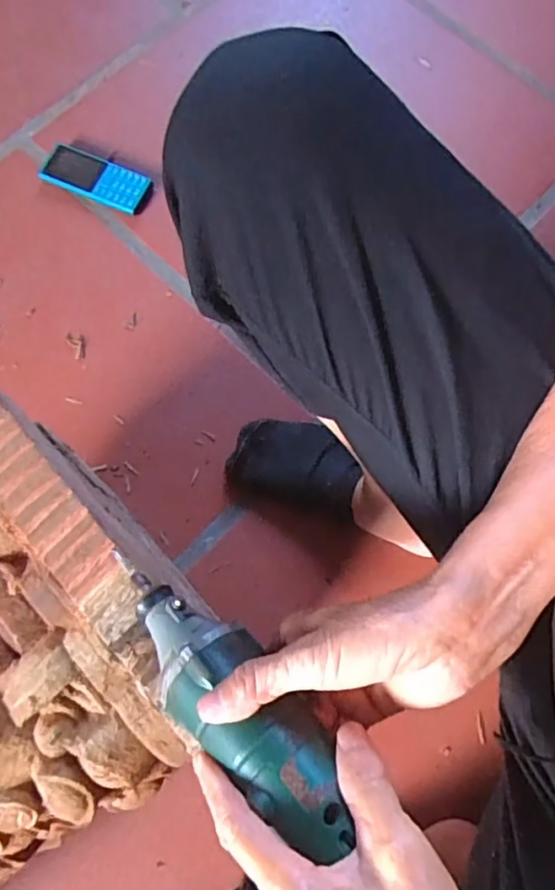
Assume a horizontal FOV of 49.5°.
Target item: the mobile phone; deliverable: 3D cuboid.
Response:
[{"bbox_3d":[-0.212,-0.315,0.711,0.133,0.017,0.049,21,75,6],"label":"mobile phone"}]

